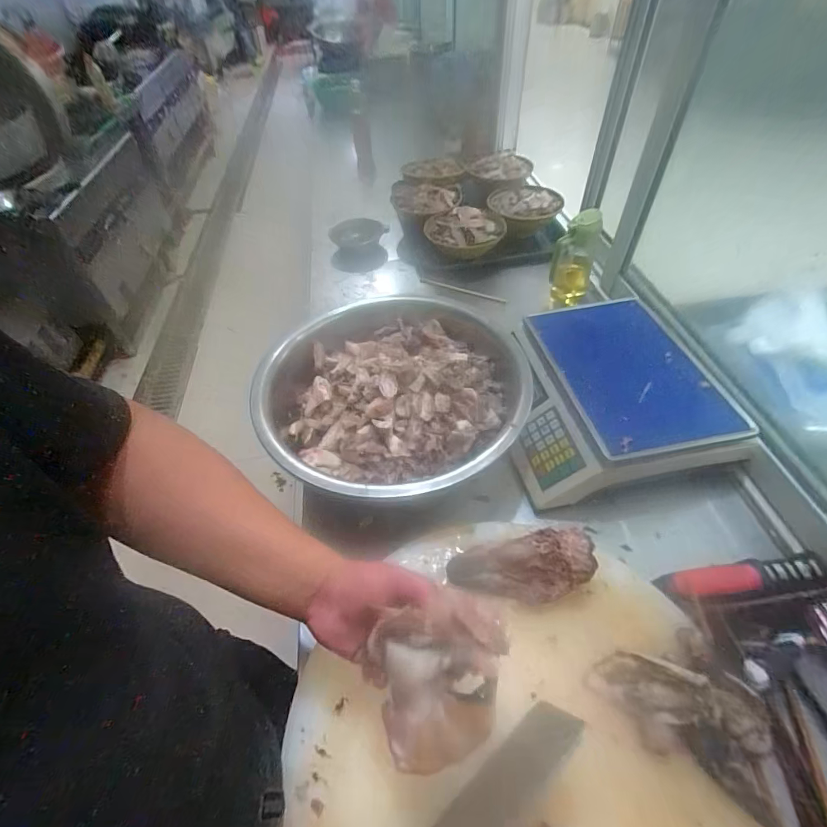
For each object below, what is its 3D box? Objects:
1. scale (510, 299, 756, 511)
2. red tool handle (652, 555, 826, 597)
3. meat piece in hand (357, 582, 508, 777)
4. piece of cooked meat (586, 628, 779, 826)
[{"bbox_3d":[0.292,-0.028,0.664,0.290,0.132,0.310,-10,50,-4],"label":"scale"},{"bbox_3d":[0.400,0.200,0.499,0.200,0.016,0.036,-6,50,-1],"label":"red tool handle"},{"bbox_3d":[0.016,0.206,0.327,0.098,0.046,0.120,14,53,15],"label":"meat piece in hand"},{"bbox_3d":[0.260,0.291,0.384,0.123,0.038,0.137,-15,51,-8],"label":"piece of cooked meat"}]

